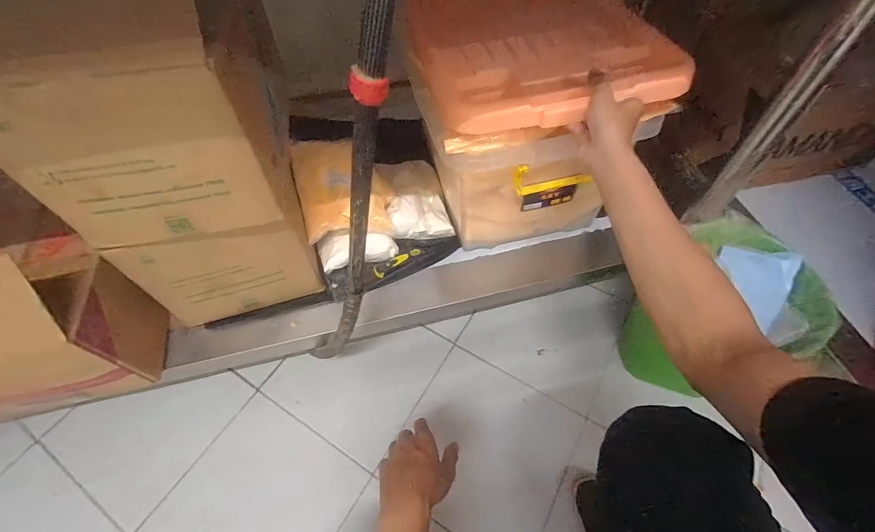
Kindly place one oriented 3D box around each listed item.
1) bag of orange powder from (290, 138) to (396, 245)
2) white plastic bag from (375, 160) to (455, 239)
[{"bbox_3d":[-0.174,-0.150,0.757,0.178,0.074,0.200,-4,82,-38],"label":"bag of orange powder"},{"bbox_3d":[-0.053,-0.153,0.834,0.123,0.066,0.204,-14,57,-7],"label":"white plastic bag"}]

